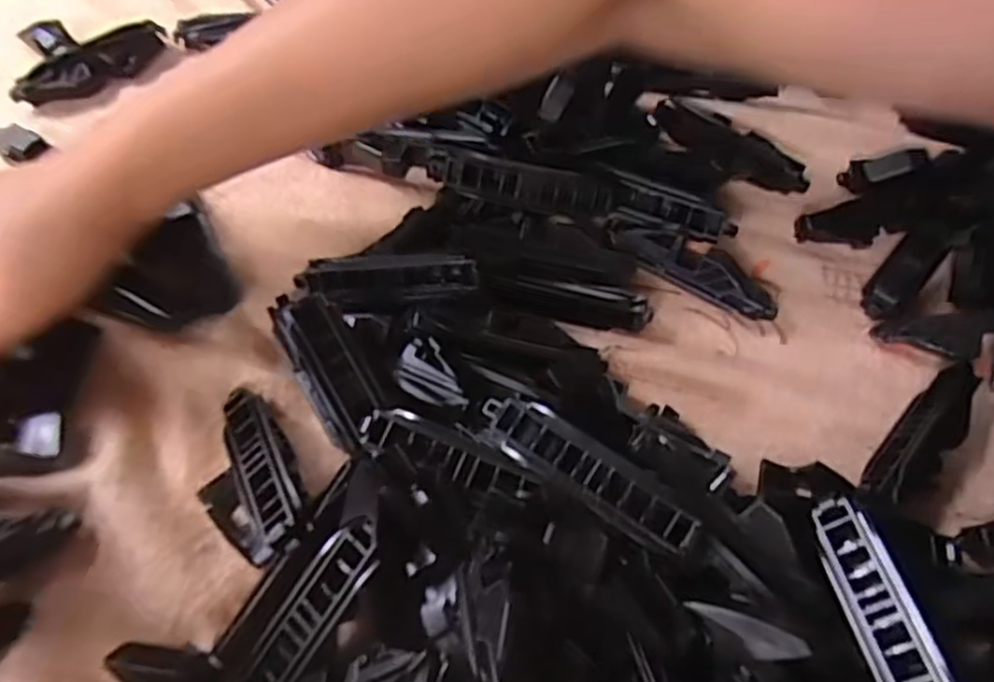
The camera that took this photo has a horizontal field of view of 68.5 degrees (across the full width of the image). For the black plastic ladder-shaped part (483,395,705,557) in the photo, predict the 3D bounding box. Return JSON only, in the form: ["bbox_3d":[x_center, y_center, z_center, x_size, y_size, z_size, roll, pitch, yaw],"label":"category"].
[{"bbox_3d":[0.029,0.043,0.243,0.077,0.010,0.018,33,64,15],"label":"black plastic ladder-shaped part"}]

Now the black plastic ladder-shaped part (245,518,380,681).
[{"bbox_3d":[-0.061,0.089,0.238,0.016,0.006,0.068,32,84,15],"label":"black plastic ladder-shaped part"}]

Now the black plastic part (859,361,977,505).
[{"bbox_3d":[0.169,0.039,0.288,0.079,0.018,0.020,-40,69,-19],"label":"black plastic part"}]

